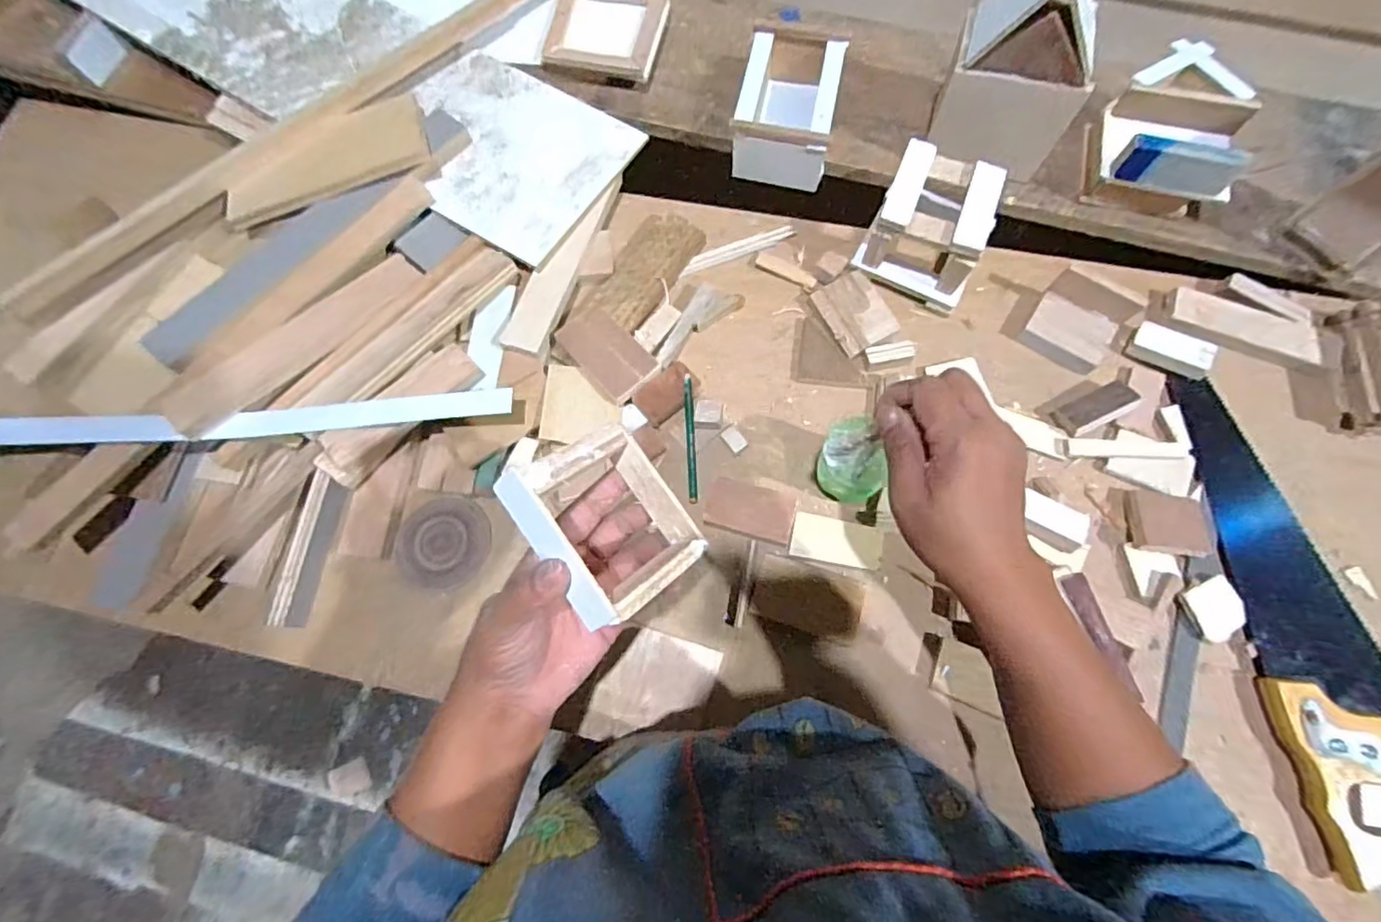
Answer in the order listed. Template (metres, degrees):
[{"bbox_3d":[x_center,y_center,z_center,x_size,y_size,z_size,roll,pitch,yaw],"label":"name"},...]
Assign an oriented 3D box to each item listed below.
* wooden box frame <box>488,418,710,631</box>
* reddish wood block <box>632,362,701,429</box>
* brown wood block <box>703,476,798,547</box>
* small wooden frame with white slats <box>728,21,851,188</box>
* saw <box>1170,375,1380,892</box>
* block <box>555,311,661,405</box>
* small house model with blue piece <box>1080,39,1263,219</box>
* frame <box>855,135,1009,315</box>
[{"bbox_3d":[-0.048,0.029,0.316,0.088,0.025,0.100,-33,91,-49],"label":"wooden box frame"},{"bbox_3d":[-0.021,-0.064,0.548,0.062,0.012,0.037,-43,79,-8],"label":"reddish wood block"},{"bbox_3d":[0.052,0.044,0.519,0.078,0.019,0.047,15,78,5],"label":"brown wood block"},{"bbox_3d":[0.104,-0.365,0.608,0.102,0.068,0.159,10,73,6],"label":"small wooden frame with white slats"},{"bbox_3d":[0.501,0.111,0.472,0.108,0.038,0.394,-6,77,0],"label":"saw"},{"bbox_3d":[-0.081,-0.102,0.547,0.096,0.016,0.056,42,82,10],"label":"block"},{"bbox_3d":[0.463,-0.320,0.569,0.121,0.079,0.146,11,74,7],"label":"small house model with blue piece"},{"bbox_3d":[0.230,-0.228,0.547,0.109,0.083,0.105,23,75,10],"label":"frame"}]

